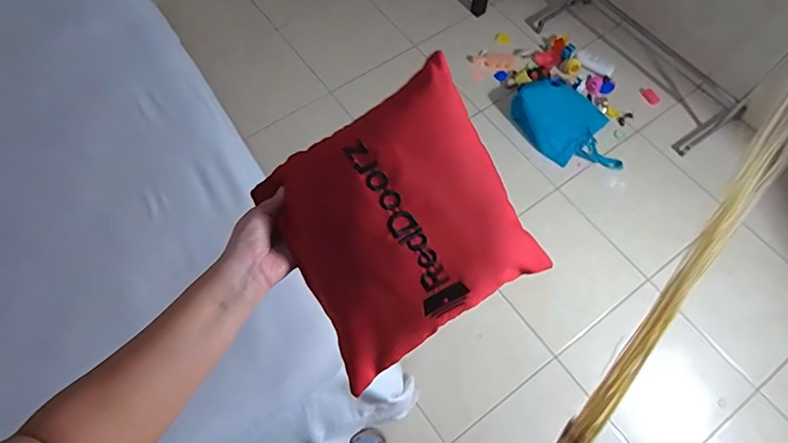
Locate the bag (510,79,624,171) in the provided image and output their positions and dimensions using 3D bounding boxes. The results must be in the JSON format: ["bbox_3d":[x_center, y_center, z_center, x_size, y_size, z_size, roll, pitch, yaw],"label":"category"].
[{"bbox_3d":[0.623,-0.343,1.689,0.430,0.067,0.275,41,72,18],"label":"bag"}]

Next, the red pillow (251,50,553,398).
[{"bbox_3d":[0.006,0.009,0.490,0.255,0.073,0.245,-36,98,2],"label":"red pillow"}]

